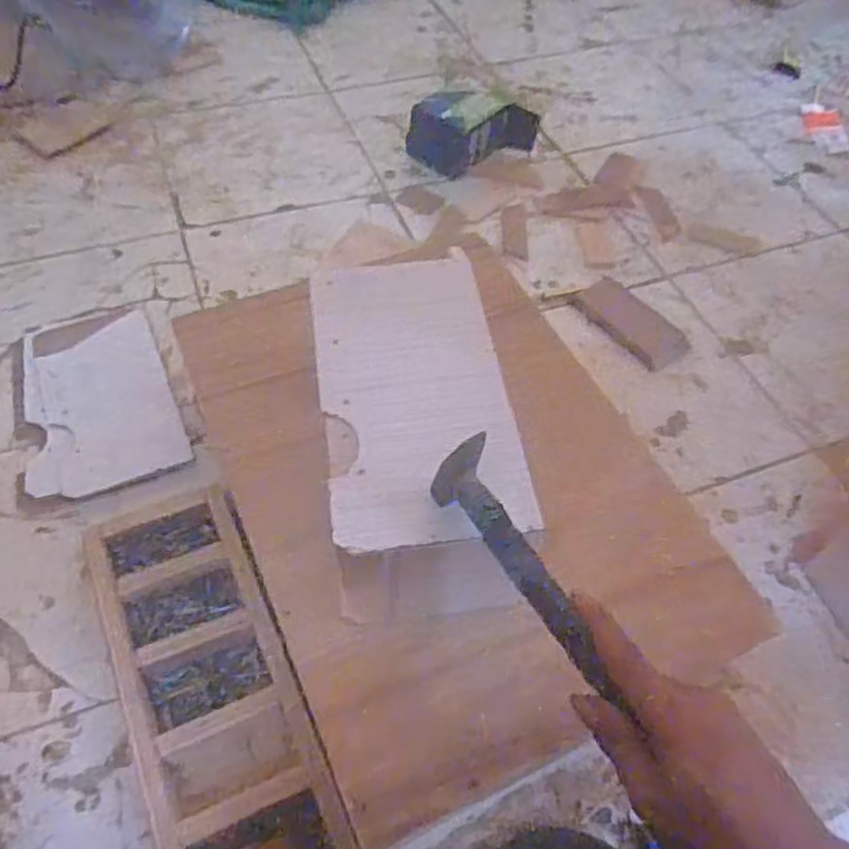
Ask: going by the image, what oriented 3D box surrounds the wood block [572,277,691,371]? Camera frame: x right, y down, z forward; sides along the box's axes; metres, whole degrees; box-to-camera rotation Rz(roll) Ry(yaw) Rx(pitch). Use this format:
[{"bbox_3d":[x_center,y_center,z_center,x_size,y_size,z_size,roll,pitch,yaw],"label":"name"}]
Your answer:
[{"bbox_3d":[0.266,-0.133,0.902,0.069,0.019,0.150,-33,65,-22],"label":"wood block"}]

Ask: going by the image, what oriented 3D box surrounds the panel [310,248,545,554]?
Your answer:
[{"bbox_3d":[-0.008,-0.029,0.495,0.128,0.009,0.247,-7,57,-6],"label":"panel"}]

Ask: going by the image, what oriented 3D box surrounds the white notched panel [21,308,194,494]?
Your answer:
[{"bbox_3d":[-0.368,-0.036,0.786,0.153,0.012,0.249,-19,60,-15],"label":"white notched panel"}]

